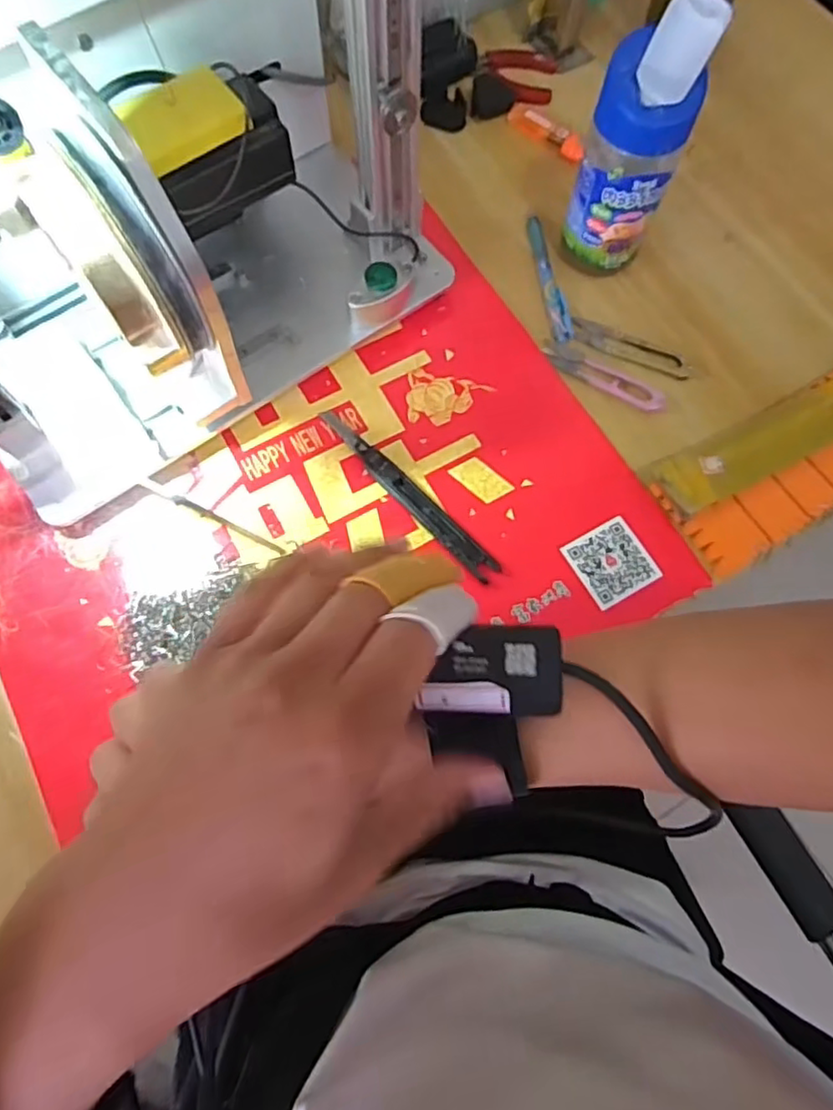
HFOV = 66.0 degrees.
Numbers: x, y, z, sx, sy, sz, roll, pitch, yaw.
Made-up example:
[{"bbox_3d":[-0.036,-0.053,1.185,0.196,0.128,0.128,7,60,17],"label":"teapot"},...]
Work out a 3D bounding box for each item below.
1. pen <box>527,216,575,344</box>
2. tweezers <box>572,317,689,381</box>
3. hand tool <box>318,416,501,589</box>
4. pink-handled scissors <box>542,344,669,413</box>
[{"bbox_3d":[0.108,-0.221,0.513,0.016,0.015,0.112,-8,70,-3],"label":"pen"},{"bbox_3d":[0.165,-0.160,0.496,0.095,0.005,0.025,22,71,7],"label":"tweezers"},{"bbox_3d":[-0.008,-0.046,0.453,0.019,0.012,0.169,-41,75,-14],"label":"hand tool"},{"bbox_3d":[0.143,-0.137,0.492,0.099,0.004,0.022,33,72,13],"label":"pink-handled scissors"}]

